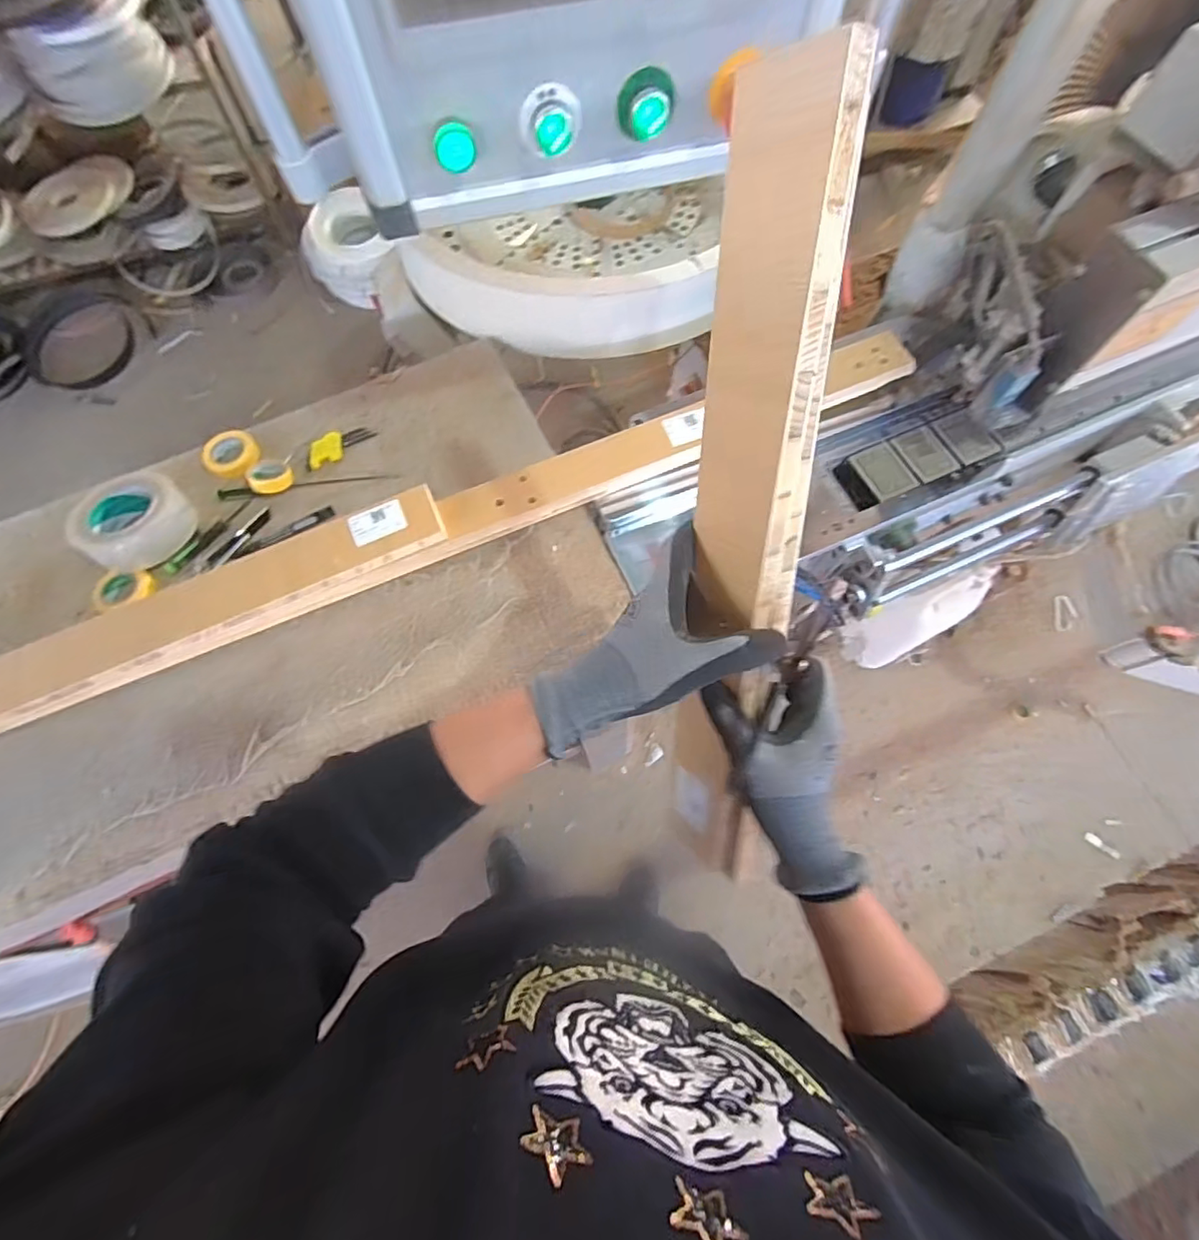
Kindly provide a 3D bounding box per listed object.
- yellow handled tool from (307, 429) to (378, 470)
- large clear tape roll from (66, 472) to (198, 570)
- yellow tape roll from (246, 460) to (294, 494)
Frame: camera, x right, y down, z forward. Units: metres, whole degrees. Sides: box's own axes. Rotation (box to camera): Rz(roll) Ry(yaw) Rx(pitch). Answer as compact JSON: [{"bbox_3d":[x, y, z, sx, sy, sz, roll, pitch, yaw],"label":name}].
[{"bbox_3d":[-0.356,-0.240,0.764,0.096,0.007,0.042,-35,73,-12],"label":"yellow handled tool"},{"bbox_3d":[-0.576,-0.131,0.696,0.121,0.049,0.141,-23,70,-9],"label":"large clear tape roll"},{"bbox_3d":[-0.425,-0.185,0.726,0.051,0.019,0.050,0,69,0],"label":"yellow tape roll"}]

